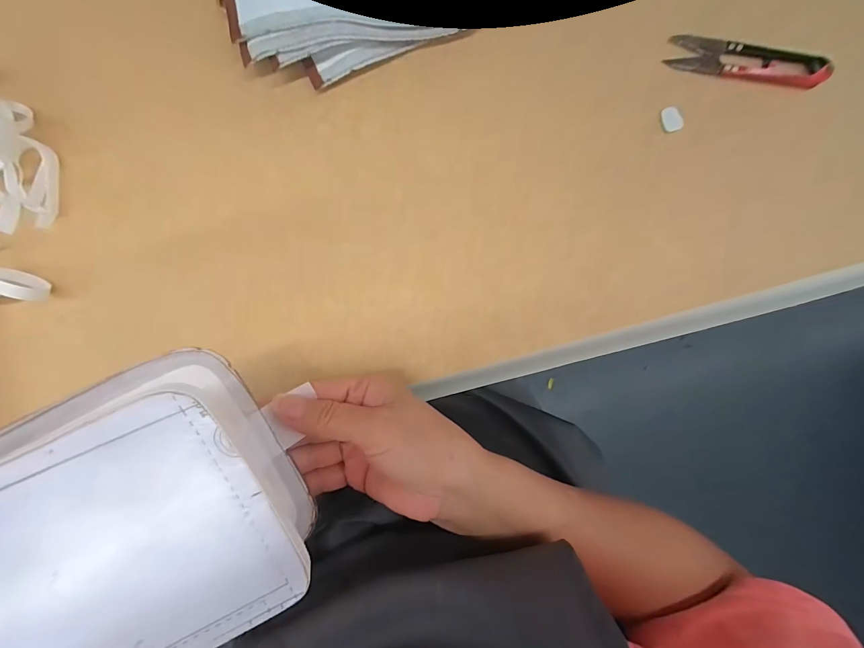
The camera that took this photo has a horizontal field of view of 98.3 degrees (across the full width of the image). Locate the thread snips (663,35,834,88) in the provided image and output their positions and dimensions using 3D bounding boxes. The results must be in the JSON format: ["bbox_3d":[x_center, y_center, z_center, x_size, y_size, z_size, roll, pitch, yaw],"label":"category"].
[{"bbox_3d":[0.217,-0.182,0.256,0.102,0.009,0.024,11,96,2],"label":"thread snips"}]

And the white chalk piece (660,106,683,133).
[{"bbox_3d":[0.170,-0.146,0.264,0.013,0.004,0.017,-24,94,5],"label":"white chalk piece"}]

